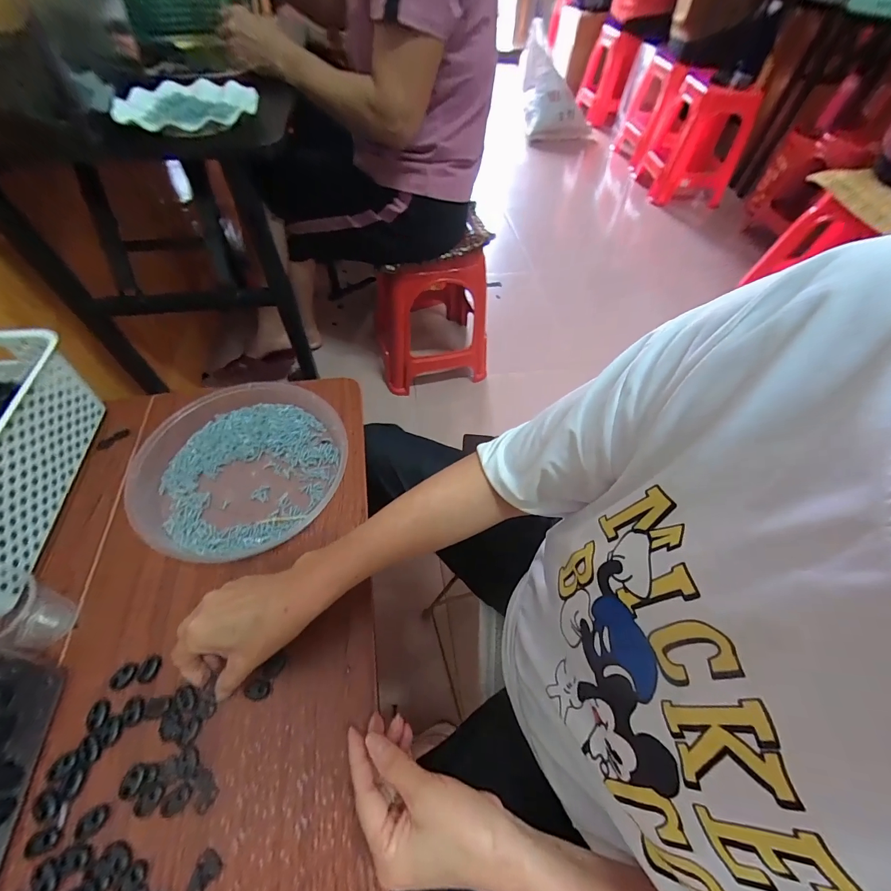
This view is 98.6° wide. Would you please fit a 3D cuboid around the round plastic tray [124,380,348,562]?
[{"bbox_3d":[-0.243,0.019,0.458,0.208,0.041,0.227,1,55,-2],"label":"round plastic tray"}]

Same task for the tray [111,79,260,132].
[{"bbox_3d":[-0.361,-0.478,0.542,0.182,0.023,0.178,-14,57,-12],"label":"tray"}]

